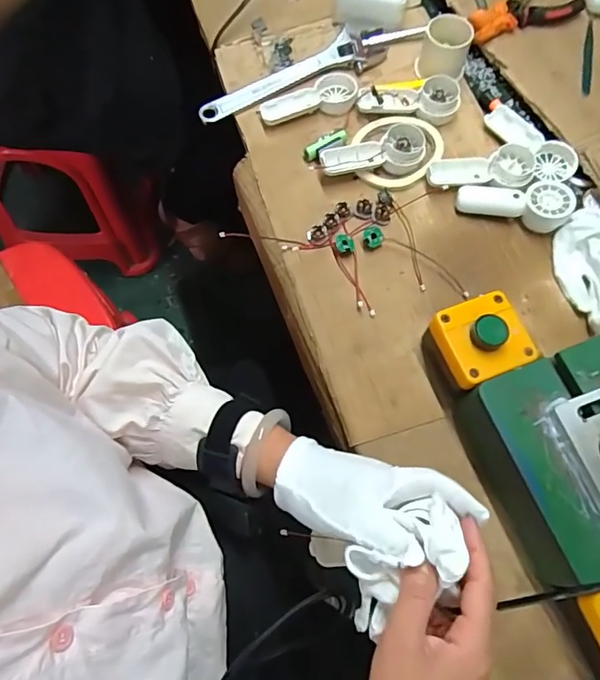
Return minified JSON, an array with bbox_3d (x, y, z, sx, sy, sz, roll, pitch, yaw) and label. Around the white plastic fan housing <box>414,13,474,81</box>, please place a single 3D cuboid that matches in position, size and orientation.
[{"bbox_3d":[0.161,-0.323,0.564,0.053,0.050,0.058,18,68,3],"label":"white plastic fan housing"}]

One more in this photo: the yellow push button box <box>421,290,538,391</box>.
[{"bbox_3d":[0.152,0.005,0.440,0.078,0.067,0.069,-19,71,-11],"label":"yellow push button box"}]

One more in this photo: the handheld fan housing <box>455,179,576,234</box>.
[{"bbox_3d":[0.217,-0.136,0.511,0.110,0.023,0.046,2,68,-3],"label":"handheld fan housing"}]

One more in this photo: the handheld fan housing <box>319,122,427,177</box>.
[{"bbox_3d":[0.076,-0.200,0.535,0.110,0.024,0.053,-6,69,-6],"label":"handheld fan housing"}]

